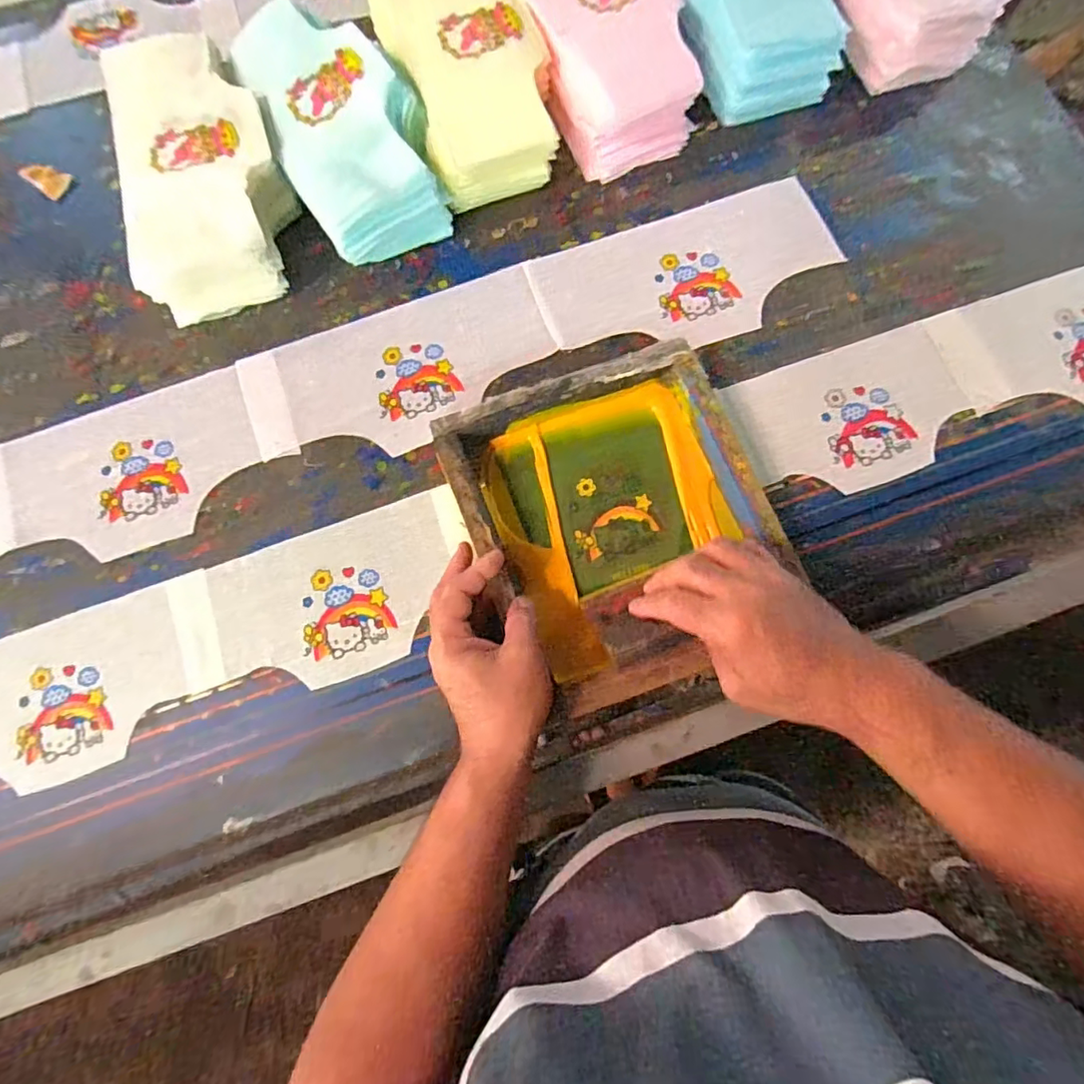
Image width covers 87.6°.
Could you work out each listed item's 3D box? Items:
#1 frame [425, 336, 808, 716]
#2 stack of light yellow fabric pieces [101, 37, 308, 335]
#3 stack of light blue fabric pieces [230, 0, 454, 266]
[{"bbox_3d":[0.065,-0.018,0.490,0.242,0.055,0.275,-20,77,-5],"label":"frame"},{"bbox_3d":[-0.345,-0.376,0.576,0.170,0.077,0.290,-14,77,-2],"label":"stack of light yellow fabric pieces"},{"bbox_3d":[-0.208,-0.434,0.588,0.157,0.081,0.298,-27,78,-5],"label":"stack of light blue fabric pieces"}]

